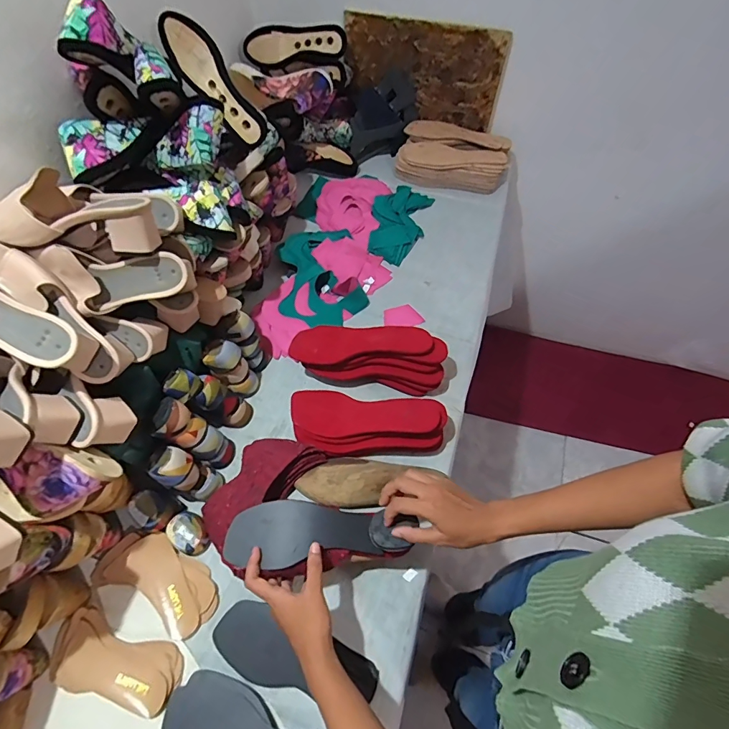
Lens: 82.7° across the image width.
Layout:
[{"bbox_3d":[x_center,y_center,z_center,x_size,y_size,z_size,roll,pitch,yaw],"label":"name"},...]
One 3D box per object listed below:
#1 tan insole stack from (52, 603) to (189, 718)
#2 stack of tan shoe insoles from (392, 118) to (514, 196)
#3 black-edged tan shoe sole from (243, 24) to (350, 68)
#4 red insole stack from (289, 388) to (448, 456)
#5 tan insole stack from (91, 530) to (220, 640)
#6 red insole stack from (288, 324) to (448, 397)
[{"bbox_3d":[-0.333,0.396,0.556,0.180,0.018,0.084,12,61,9],"label":"tan insole stack"},{"bbox_3d":[0.216,-0.508,1.031,0.263,0.079,0.158,18,62,12],"label":"stack of tan shoe insoles"},{"bbox_3d":[-0.162,-0.745,0.956,0.237,0.068,0.049,0,60,2],"label":"black-edged tan shoe sole"},{"bbox_3d":[0.002,0.099,0.677,0.246,0.068,0.097,7,61,6],"label":"red insole stack"},{"bbox_3d":[-0.302,0.313,0.610,0.187,0.015,0.093,23,63,14],"label":"tan insole stack"},{"bbox_3d":[0.006,-0.017,0.736,0.260,0.093,0.089,7,61,6],"label":"red insole stack"}]

